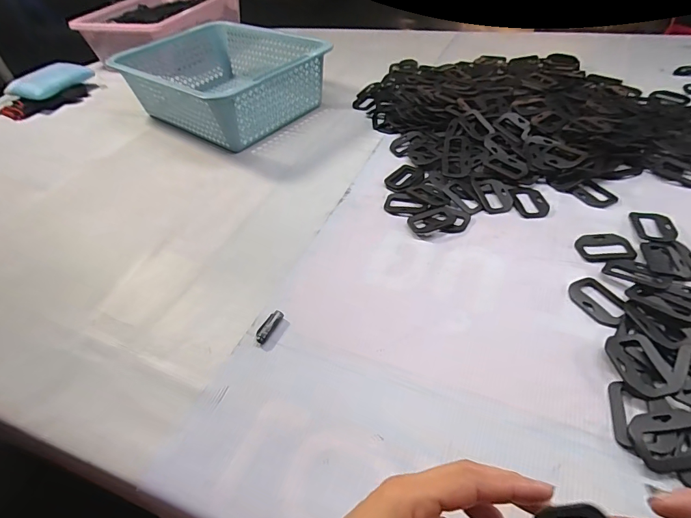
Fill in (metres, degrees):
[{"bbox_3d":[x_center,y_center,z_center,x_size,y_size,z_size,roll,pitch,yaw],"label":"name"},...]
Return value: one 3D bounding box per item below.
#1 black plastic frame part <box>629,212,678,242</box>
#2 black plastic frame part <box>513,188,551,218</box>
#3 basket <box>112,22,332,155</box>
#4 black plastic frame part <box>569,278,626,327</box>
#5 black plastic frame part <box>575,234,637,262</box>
[{"bbox_3d":[0.385,-0.041,0.498,0.043,0.008,0.057,4,46,11],"label":"black plastic frame part"},{"bbox_3d":[0.256,-0.079,0.553,0.045,0.007,0.058,0,45,8],"label":"black plastic frame part"},{"bbox_3d":[-0.240,-0.368,0.822,0.379,0.116,0.312,31,57,32],"label":"basket"},{"bbox_3d":[0.272,0.044,0.430,0.040,0.007,0.063,-19,46,-11],"label":"black plastic frame part"},{"bbox_3d":[0.313,-0.013,0.483,0.060,0.008,0.041,-3,45,5],"label":"black plastic frame part"}]

